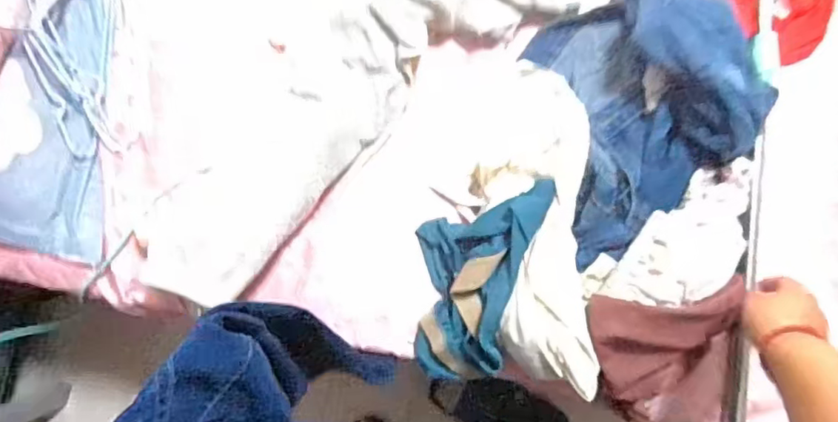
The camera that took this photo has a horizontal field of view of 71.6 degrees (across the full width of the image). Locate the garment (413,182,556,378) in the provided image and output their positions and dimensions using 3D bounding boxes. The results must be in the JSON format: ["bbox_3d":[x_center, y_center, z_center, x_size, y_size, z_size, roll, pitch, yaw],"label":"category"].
[{"bbox_3d":[0.057,0.075,0.681,0.137,0.098,0.258,17,90,4],"label":"garment"}]

